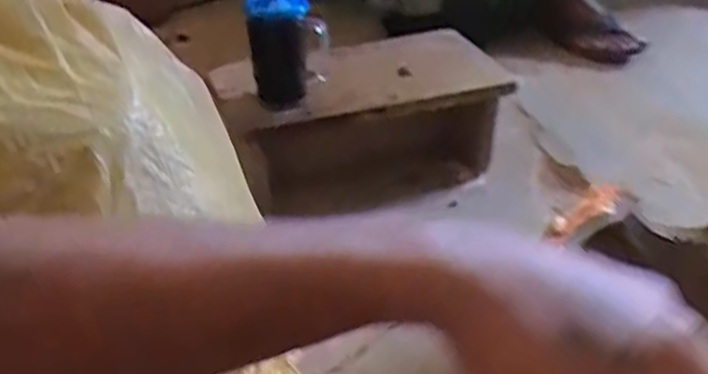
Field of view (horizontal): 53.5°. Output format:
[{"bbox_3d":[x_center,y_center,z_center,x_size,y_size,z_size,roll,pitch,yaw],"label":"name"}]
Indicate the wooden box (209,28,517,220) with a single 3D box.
[{"bbox_3d":[0.017,-0.105,1.003,0.387,0.177,0.172,-15,38,-18],"label":"wooden box"}]

